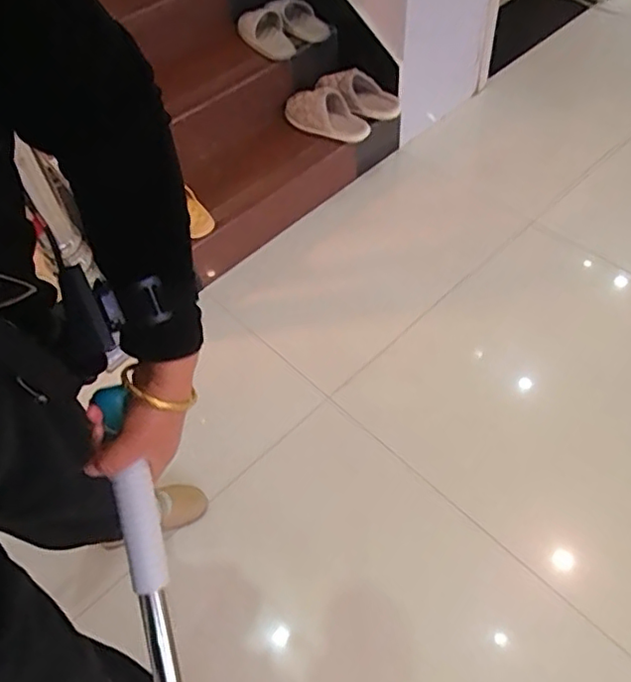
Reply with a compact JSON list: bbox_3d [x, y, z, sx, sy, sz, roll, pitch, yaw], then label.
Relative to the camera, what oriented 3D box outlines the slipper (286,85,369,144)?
[{"bbox_3d":[0.038,-0.674,1.772,0.289,0.092,0.116,31,63,25],"label":"slipper"}]

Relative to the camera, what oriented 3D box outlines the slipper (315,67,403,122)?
[{"bbox_3d":[0.123,-0.746,1.778,0.263,0.077,0.113,29,62,24],"label":"slipper"}]

